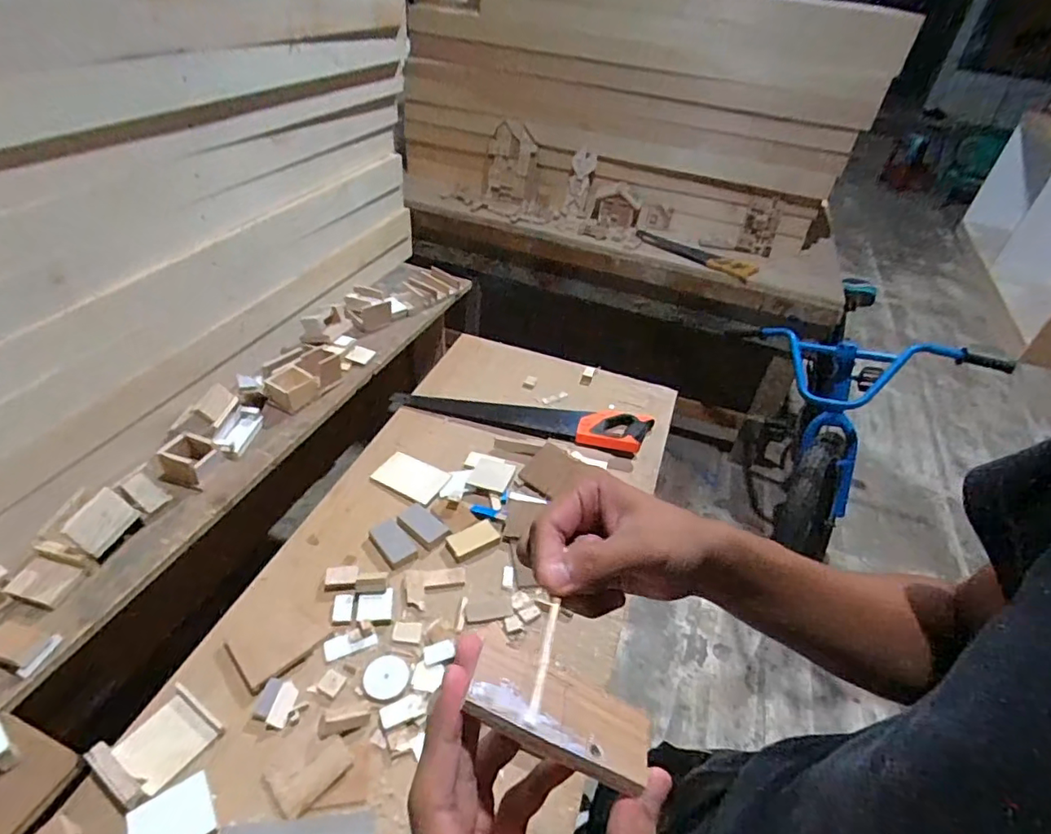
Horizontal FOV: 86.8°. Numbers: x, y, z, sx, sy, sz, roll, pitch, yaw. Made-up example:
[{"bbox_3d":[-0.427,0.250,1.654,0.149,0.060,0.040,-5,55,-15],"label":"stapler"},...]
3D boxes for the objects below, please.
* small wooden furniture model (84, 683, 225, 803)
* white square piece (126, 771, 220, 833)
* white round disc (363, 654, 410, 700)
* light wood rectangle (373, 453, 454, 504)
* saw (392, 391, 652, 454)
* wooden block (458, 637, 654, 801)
[{"bbox_3d":[-0.415,0.366,0.627,0.084,0.026,0.104,27,46,23],"label":"small wooden furniture model"},{"bbox_3d":[-0.368,0.422,0.580,0.075,0.005,0.065,-23,49,-29],"label":"white square piece"},{"bbox_3d":[-0.179,0.333,0.714,0.055,0.004,0.054,3,41,-3],"label":"white round disc"},{"bbox_3d":[-0.200,0.104,0.980,0.122,0.009,0.076,19,50,19],"label":"light wood rectangle"},{"bbox_3d":[-0.010,-0.016,1.123,0.516,0.041,0.125,13,42,9],"label":"saw"},{"bbox_3d":[0.016,0.126,0.236,0.081,0.008,0.037,25,40,-6],"label":"wooden block"}]

